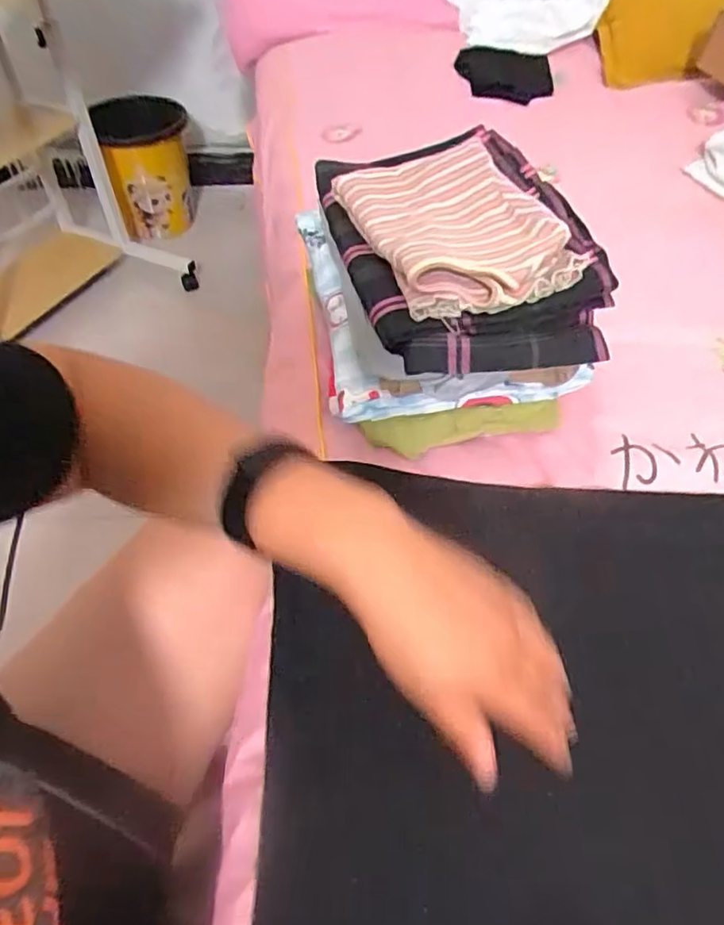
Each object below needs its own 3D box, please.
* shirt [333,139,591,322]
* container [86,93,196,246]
[{"bbox_3d":[0.072,-0.199,0.504,0.140,0.036,0.196,-17,53,-13],"label":"shirt"},{"bbox_3d":[-0.535,-0.744,1.555,0.204,0.295,0.196,0,51,0],"label":"container"}]

